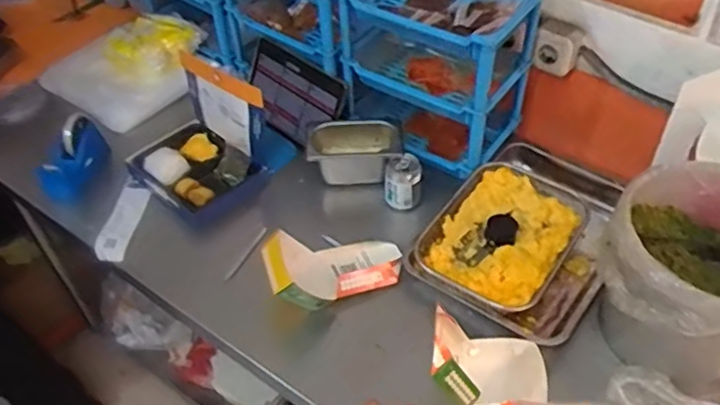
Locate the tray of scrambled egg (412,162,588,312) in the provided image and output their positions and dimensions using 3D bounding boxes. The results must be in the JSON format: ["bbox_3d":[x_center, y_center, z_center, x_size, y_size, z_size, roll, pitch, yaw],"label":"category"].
[{"bbox_3d":[0.249,0.046,1.070,0.209,0.041,0.299,29,53,27],"label":"tray of scrambled egg"}]

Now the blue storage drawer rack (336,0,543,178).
[{"bbox_3d":[0.137,-0.258,1.200,0.328,0.323,0.231,22,51,22],"label":"blue storage drawer rack"}]

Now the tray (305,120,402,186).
[{"bbox_3d":[-0.010,-0.096,1.204,0.172,0.085,0.123,4,46,7],"label":"tray"}]

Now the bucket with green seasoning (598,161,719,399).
[{"bbox_3d":[0.475,0.120,0.896,0.249,0.239,0.263,-1,46,1],"label":"bucket with green seasoning"}]

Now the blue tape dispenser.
[{"bbox_3d":[-0.550,-0.088,1.214,0.084,0.076,0.155,9,47,11],"label":"blue tape dispenser"}]

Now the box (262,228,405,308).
[{"bbox_3d":[-0.043,0.083,1.021,0.216,0.087,0.131,-15,47,-12],"label":"box"}]

